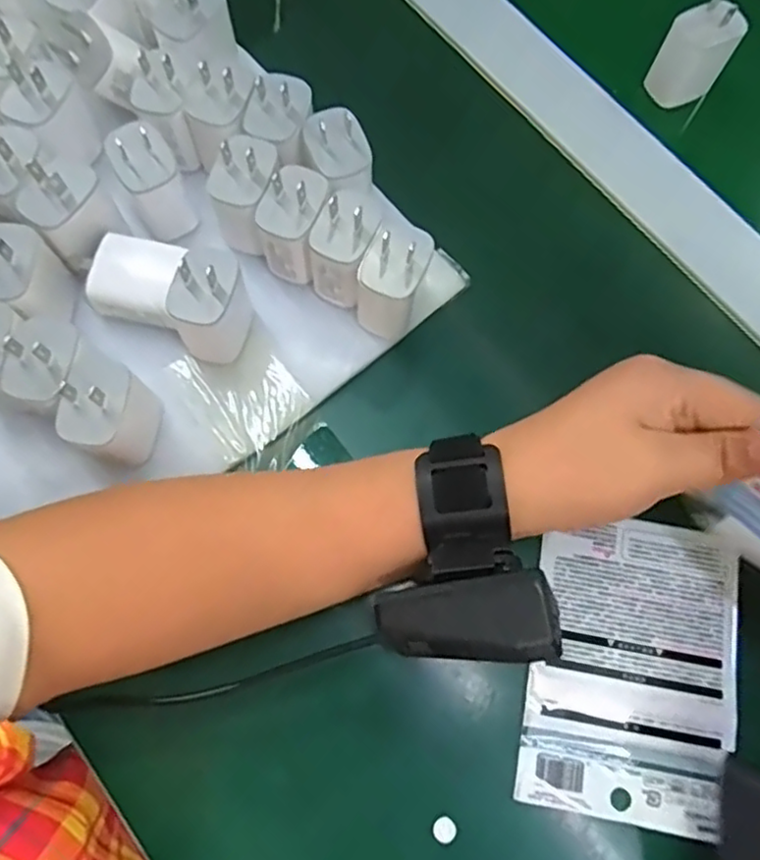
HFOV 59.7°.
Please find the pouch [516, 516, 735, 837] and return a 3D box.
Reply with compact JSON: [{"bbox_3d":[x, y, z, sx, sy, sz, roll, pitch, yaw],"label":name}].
[{"bbox_3d":[0.122,0.113,0.320,0.096,0.006,0.136,10,73,2],"label":"pouch"}]

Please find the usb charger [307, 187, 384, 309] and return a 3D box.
[{"bbox_3d":[-0.017,-0.093,0.344,0.029,0.052,0.042,24,74,6],"label":"usb charger"}]

